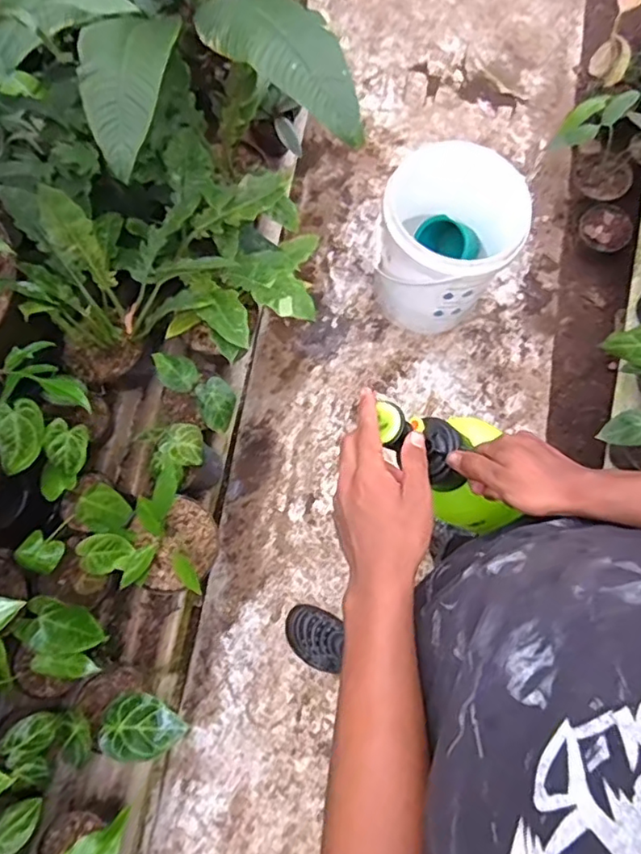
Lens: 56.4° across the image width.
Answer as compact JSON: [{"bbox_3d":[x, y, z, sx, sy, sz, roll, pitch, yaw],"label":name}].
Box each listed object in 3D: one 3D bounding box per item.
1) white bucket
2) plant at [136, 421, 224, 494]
[{"bbox_3d":[0.291,-0.449,1.418,0.312,0.327,0.336,0,76,-1],"label":"white bucket"},{"bbox_3d":[-0.276,0.055,1.182,0.121,0.153,0.151,-39,80,-10],"label":"plant"}]

